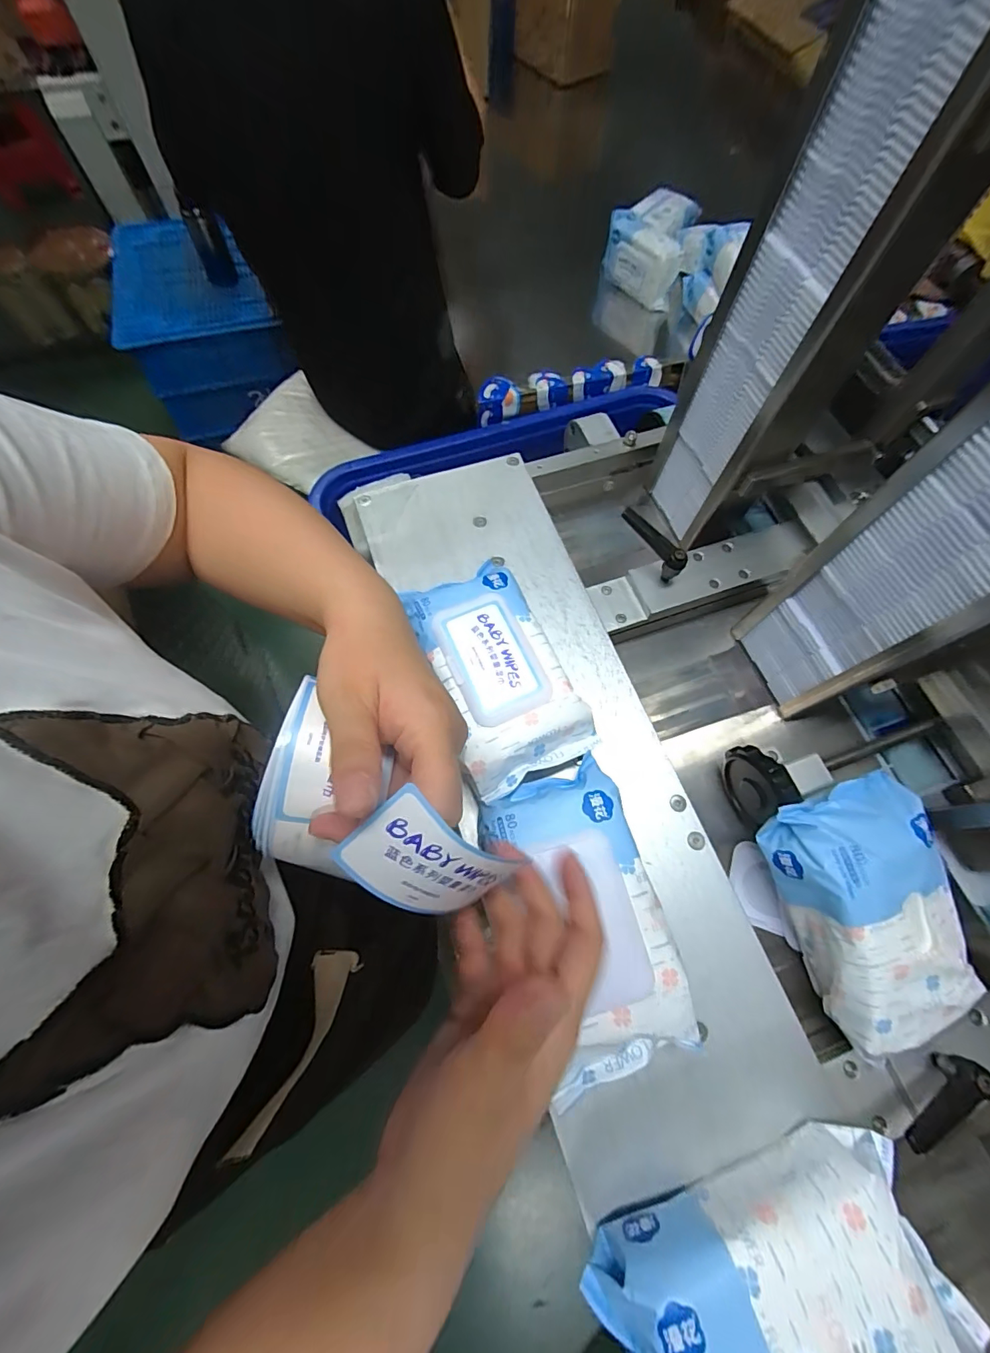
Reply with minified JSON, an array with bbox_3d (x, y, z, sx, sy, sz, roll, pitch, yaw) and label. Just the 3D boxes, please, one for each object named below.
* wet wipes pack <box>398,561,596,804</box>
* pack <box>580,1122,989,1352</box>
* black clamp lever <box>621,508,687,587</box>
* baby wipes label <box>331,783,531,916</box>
[{"bbox_3d":[-0.003,0.002,0.376,0.094,0.068,0.162,-26,72,-11],"label":"wet wipes pack"},{"bbox_3d":[0.151,0.336,0.250,0.187,0.058,0.108,-15,70,-8],"label":"pack"},{"bbox_3d":[0.143,-0.119,0.434,0.079,0.034,0.014,46,72,-13],"label":"black clamp lever"},{"bbox_3d":[-0.028,0.076,0.200,0.064,0.018,0.046,37,107,-9],"label":"baby wipes label"}]

